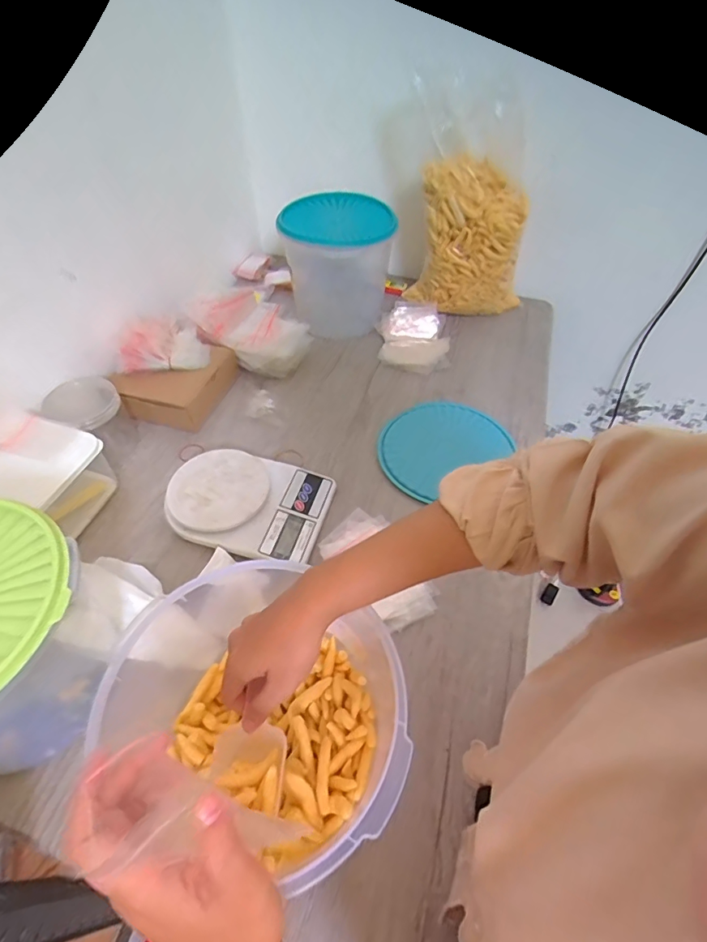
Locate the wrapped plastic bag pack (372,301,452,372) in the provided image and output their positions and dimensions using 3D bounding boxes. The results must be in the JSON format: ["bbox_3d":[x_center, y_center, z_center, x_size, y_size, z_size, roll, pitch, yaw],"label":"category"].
[{"bbox_3d":[0.112,-0.252,0.855,0.128,0.043,0.162,-1,50,-2],"label":"wrapped plastic bag pack"}]

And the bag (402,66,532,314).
[{"bbox_3d":[0.212,-0.449,0.815,0.200,0.329,0.135,22,53,17],"label":"bag"}]

